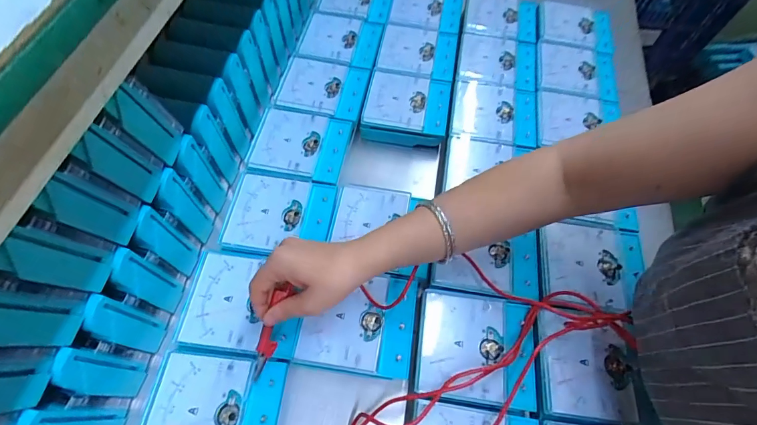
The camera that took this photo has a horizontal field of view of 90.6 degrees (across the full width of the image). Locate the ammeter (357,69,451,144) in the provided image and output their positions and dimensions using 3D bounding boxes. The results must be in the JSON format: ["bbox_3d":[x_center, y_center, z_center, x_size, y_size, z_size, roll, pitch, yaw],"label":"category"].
[{"bbox_3d":[0.040,-0.144,0.516,0.113,0.039,0.098,11,63,4],"label":"ammeter"}]

